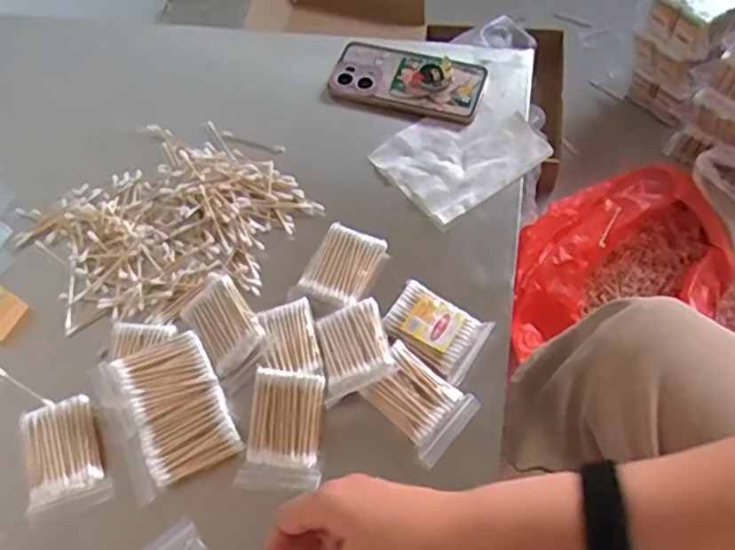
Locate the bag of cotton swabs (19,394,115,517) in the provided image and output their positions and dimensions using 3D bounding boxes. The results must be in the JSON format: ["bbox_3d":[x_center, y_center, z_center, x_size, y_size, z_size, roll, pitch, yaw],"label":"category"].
[{"bbox_3d":[-0.247,0.144,0.555,0.065,0.016,0.088,-15,61,-3],"label":"bag of cotton swabs"}]

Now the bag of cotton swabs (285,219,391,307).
[{"bbox_3d":[-0.024,-0.005,0.624,0.062,0.018,0.082,23,65,17],"label":"bag of cotton swabs"}]

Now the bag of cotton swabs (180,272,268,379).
[{"bbox_3d":[-0.125,0.042,0.596,0.052,0.018,0.079,-41,68,4],"label":"bag of cotton swabs"}]

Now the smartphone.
[{"bbox_3d":[0.042,-0.214,0.734,0.163,0.018,0.083,17,63,14],"label":"smartphone"}]

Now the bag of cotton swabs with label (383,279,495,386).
[{"bbox_3d":[0.058,0.048,0.592,0.082,0.022,0.061,28,67,19],"label":"bag of cotton swabs with label"}]

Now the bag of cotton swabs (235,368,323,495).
[{"bbox_3d":[-0.067,0.121,0.541,0.060,0.009,0.090,4,81,7],"label":"bag of cotton swabs"}]

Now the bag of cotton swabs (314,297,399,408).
[{"bbox_3d":[-0.012,0.062,0.571,0.059,0.024,0.079,-16,61,-4],"label":"bag of cotton swabs"}]

